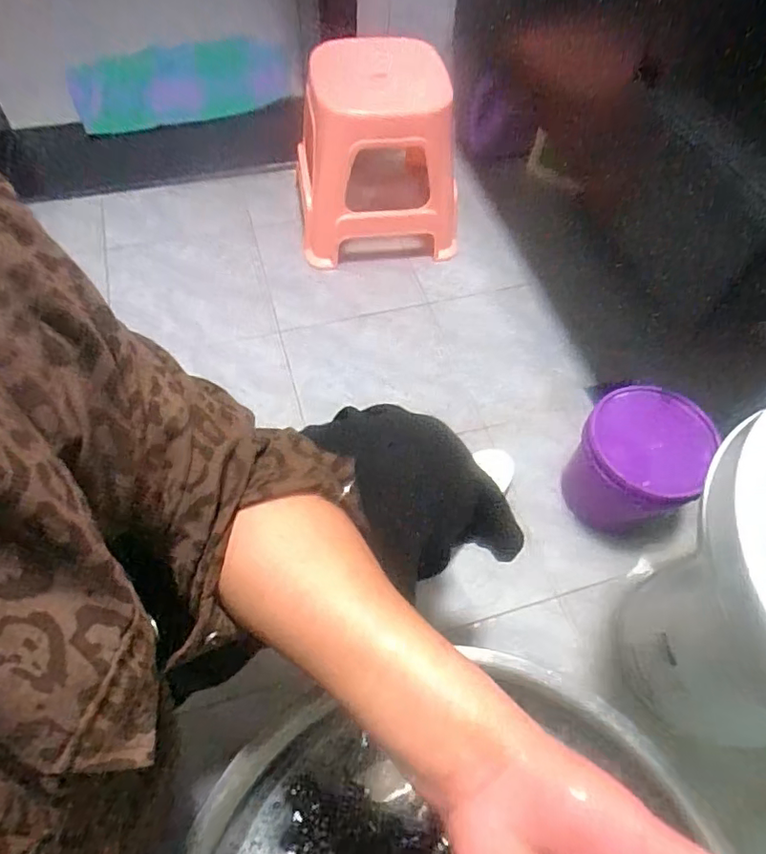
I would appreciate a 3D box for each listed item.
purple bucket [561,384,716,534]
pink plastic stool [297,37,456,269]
[{"bbox_3d":[0.370,0.056,0.836,0.155,0.196,0.162,1,59,-1],"label":"purple bucket"},{"bbox_3d":[-0.011,-0.509,1.054,0.303,0.344,0.237,-7,59,-6],"label":"pink plastic stool"}]

